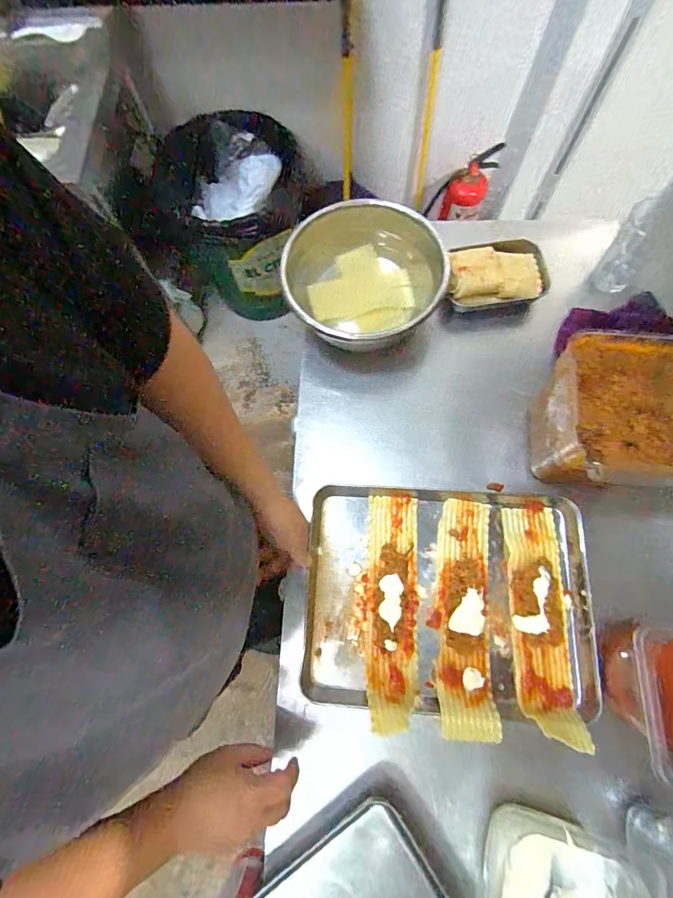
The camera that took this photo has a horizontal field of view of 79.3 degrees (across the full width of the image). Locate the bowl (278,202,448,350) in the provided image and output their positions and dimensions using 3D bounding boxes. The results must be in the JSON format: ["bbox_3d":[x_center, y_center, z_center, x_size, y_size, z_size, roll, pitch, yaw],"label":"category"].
[{"bbox_3d":[0.046,-0.288,0.709,0.267,0.104,0.265,18,75,8],"label":"bowl"}]

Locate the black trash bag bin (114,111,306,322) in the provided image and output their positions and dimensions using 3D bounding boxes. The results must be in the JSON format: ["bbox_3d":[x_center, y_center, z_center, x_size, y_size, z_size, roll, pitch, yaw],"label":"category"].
[{"bbox_3d":[-0.355,-0.786,1.461,0.464,0.524,0.423,3,73,3],"label":"black trash bag bin"}]

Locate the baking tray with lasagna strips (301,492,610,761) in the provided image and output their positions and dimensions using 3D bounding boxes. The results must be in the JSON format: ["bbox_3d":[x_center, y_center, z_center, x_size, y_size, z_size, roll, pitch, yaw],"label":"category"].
[{"bbox_3d":[0.156,0.219,0.588,0.395,0.059,0.313,4,73,3],"label":"baking tray with lasagna strips"}]

